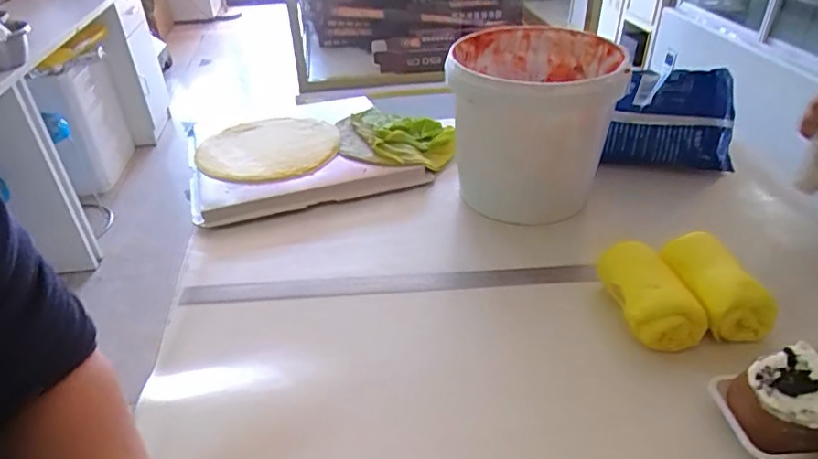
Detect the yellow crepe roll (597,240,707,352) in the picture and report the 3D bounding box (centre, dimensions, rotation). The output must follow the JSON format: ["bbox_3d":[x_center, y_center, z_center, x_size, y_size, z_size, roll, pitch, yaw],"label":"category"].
[{"bbox_3d":[0.226,0.064,0.536,0.055,0.066,0.112,-16,37,-20],"label":"yellow crepe roll"}]

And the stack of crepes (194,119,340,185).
[{"bbox_3d":[-0.211,-0.125,0.840,0.203,0.015,0.204,-3,34,-4],"label":"stack of crepes"}]

